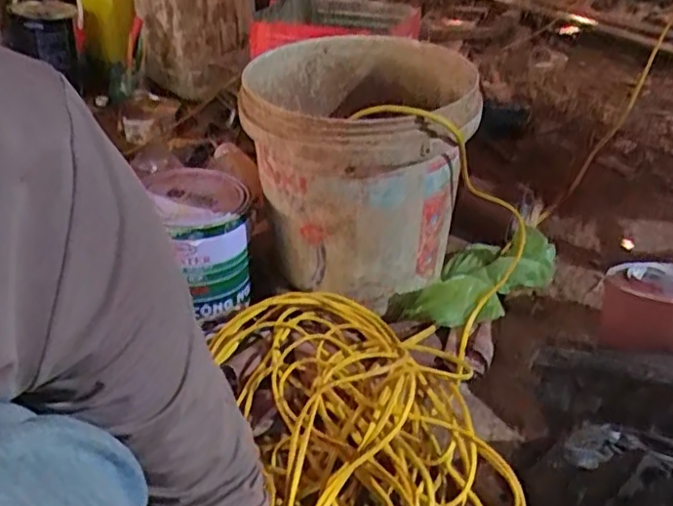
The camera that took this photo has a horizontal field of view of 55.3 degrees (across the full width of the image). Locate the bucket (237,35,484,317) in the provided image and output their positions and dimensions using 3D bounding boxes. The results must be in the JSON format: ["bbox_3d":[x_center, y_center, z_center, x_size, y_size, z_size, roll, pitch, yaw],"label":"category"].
[{"bbox_3d":[0.024,-0.113,0.879,0.300,0.270,0.335,6,35,7],"label":"bucket"}]

